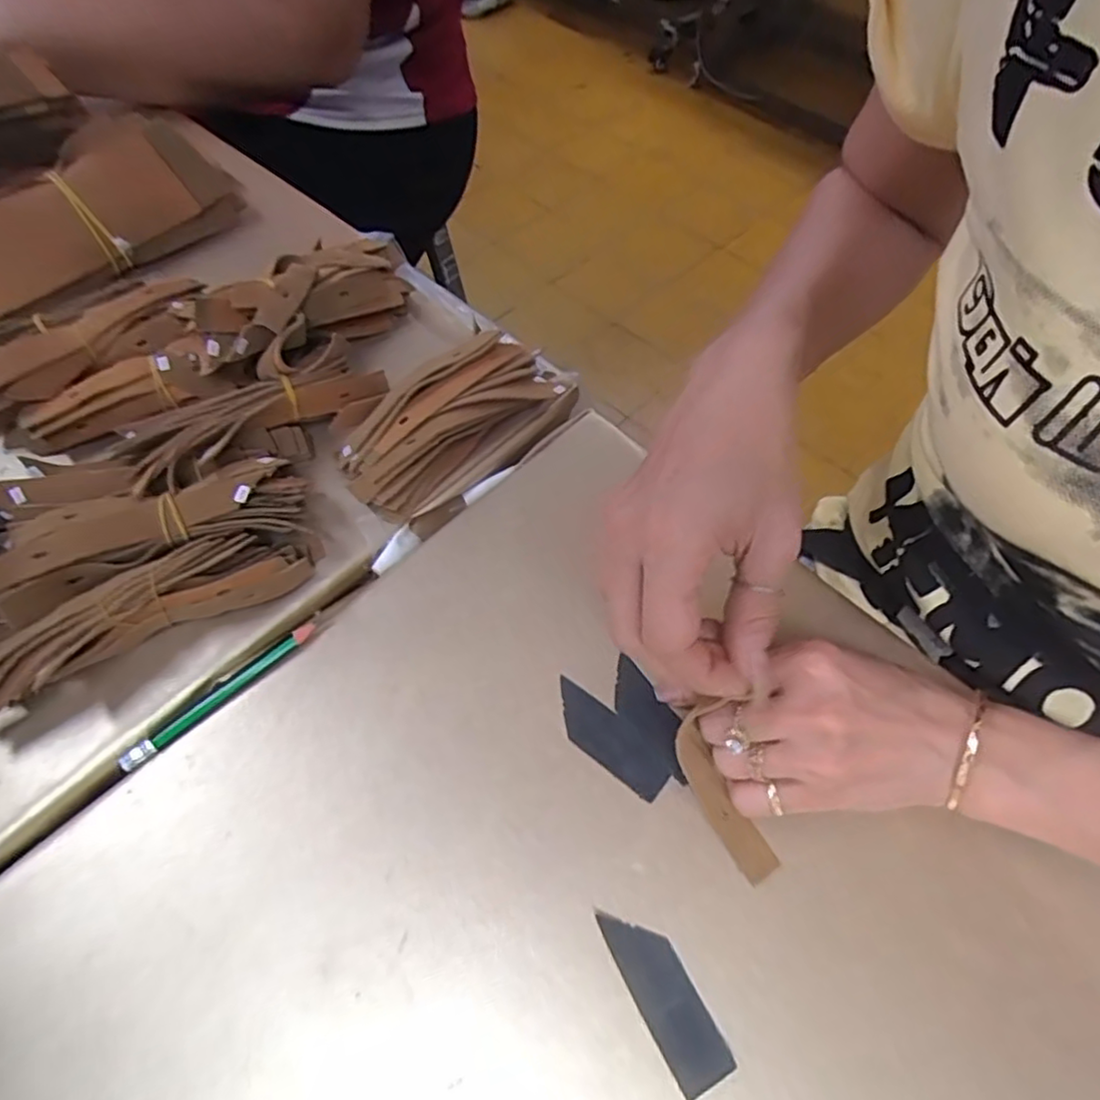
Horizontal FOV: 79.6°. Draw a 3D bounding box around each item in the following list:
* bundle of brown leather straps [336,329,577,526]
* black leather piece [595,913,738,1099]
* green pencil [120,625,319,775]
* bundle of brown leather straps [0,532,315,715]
[{"bbox_3d":[-0.056,-0.075,0.379,0.134,0.028,0.067,-38,67,-22],"label":"bundle of brown leather straps"},{"bbox_3d":[0.044,0.171,0.255,0.023,0.004,0.063,-25,58,-13],"label":"black leather piece"},{"bbox_3d":[-0.153,0.066,0.308,0.096,0.006,0.011,-38,68,-23],"label":"green pencil"},{"bbox_3d":[-0.187,0.030,0.304,0.147,0.041,0.028,-29,64,-19],"label":"bundle of brown leather straps"}]

